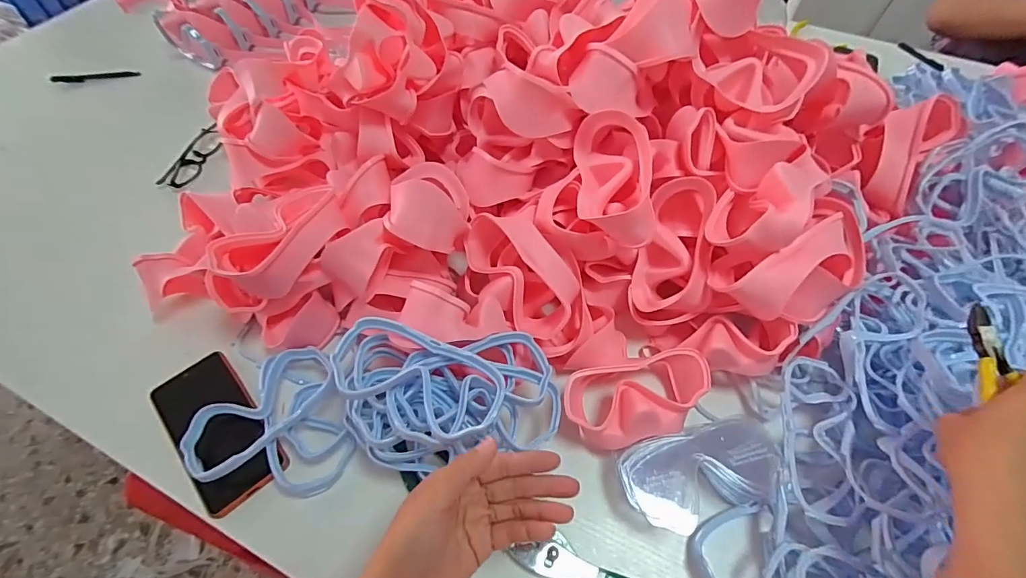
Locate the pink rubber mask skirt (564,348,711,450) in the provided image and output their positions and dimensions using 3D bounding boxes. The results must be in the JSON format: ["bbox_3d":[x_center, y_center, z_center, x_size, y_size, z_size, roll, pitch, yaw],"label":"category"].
[{"bbox_3d":[0.124,0.110,0.461,0.144,0.064,0.084,-14,58,-10],"label":"pink rubber mask skirt"}]

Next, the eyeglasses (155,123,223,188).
[{"bbox_3d":[-0.476,-0.198,0.689,0.039,0.023,0.134,4,56,1],"label":"eyeglasses"}]

